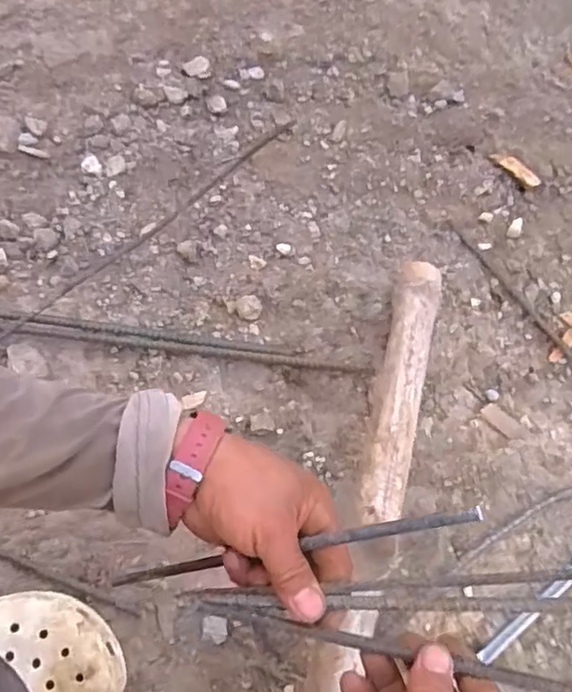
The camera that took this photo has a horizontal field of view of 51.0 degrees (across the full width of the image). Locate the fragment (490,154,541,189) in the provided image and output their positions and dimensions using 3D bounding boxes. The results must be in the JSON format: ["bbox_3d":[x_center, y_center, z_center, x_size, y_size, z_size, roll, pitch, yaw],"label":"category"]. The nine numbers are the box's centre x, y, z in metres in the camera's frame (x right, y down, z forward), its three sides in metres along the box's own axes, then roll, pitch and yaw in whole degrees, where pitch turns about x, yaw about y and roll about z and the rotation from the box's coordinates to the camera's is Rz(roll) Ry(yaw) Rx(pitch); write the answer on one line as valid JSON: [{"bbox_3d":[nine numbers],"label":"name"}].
[{"bbox_3d":[0.315,-0.245,0.821,0.019,0.014,0.076,-40,69,-16],"label":"fragment"}]

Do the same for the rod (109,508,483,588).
[{"bbox_3d":[-0.015,0.135,0.391,0.294,0.009,0.009,-23,59,32],"label":"rod"}]

